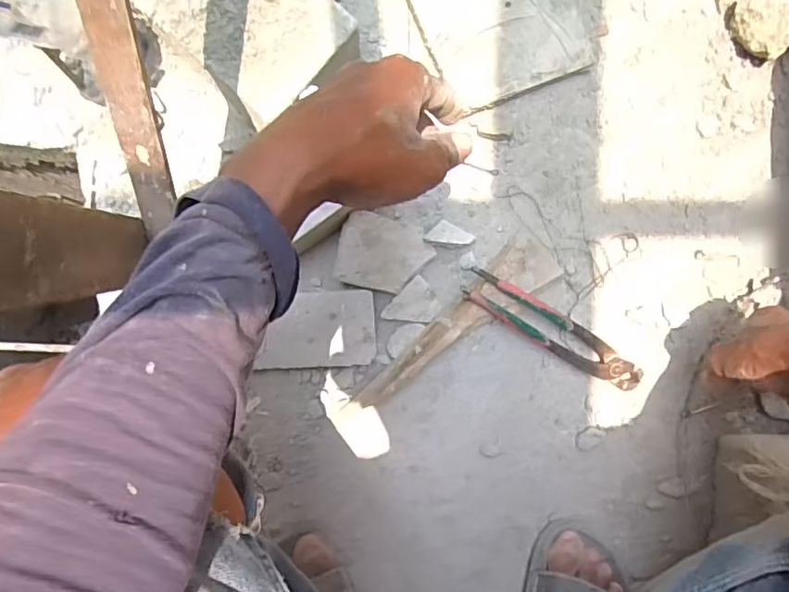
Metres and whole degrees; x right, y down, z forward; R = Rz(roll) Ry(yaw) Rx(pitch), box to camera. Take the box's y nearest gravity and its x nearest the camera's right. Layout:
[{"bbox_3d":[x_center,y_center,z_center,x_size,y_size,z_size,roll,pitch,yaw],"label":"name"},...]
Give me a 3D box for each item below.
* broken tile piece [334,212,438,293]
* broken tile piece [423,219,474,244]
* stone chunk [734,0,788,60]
[{"bbox_3d":[-0.009,-0.042,0.557,0.093,0.012,0.073,13,85,-17],"label":"broken tile piece"},{"bbox_3d":[0.058,-0.065,0.577,0.052,0.005,0.025,7,68,-12],"label":"broken tile piece"},{"bbox_3d":[0.392,-0.286,0.575,0.063,0.053,0.069,0,90,-3],"label":"stone chunk"}]

